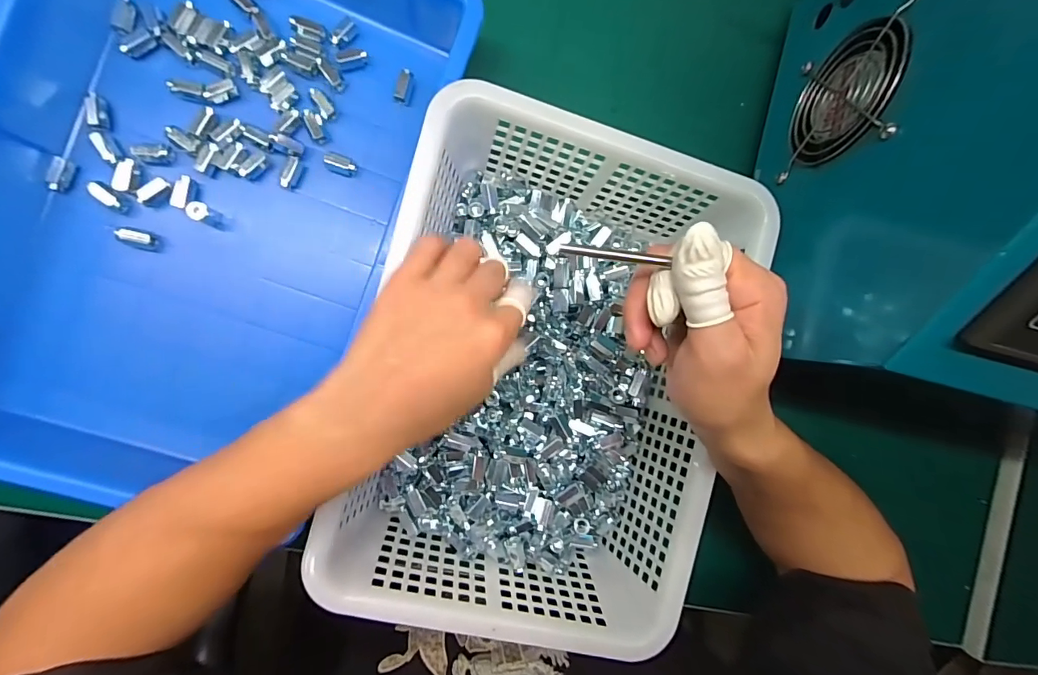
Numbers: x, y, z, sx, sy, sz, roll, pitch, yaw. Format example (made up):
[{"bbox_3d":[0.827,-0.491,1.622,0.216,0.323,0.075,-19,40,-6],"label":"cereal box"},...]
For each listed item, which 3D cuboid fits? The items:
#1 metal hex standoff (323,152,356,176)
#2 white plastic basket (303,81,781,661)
[{"bbox_3d":[-0.128,-0.123,0.328,0.021,0.012,0.011,14,93,-10],"label":"metal hex standoff"},{"bbox_3d":[0.019,0.022,0.319,0.228,0.099,0.308,15,92,-10],"label":"white plastic basket"}]

